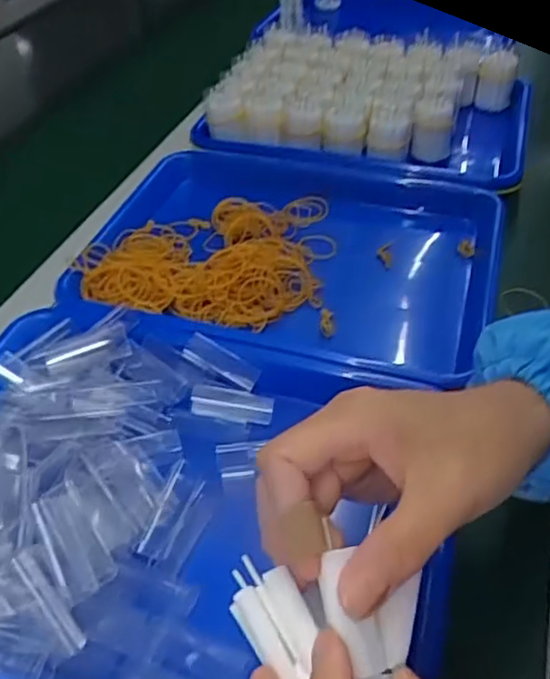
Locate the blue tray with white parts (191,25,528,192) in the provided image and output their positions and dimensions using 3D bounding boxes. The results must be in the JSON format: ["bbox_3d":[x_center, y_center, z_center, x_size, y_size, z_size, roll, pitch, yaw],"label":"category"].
[{"bbox_3d":[0.102,-0.258,0.721,0.312,0.068,0.239,12,46,10],"label":"blue tray with white parts"}]

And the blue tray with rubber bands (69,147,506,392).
[{"bbox_3d":[0.007,-0.070,0.575,0.361,0.044,0.250,8,45,10],"label":"blue tray with rubber bands"}]

